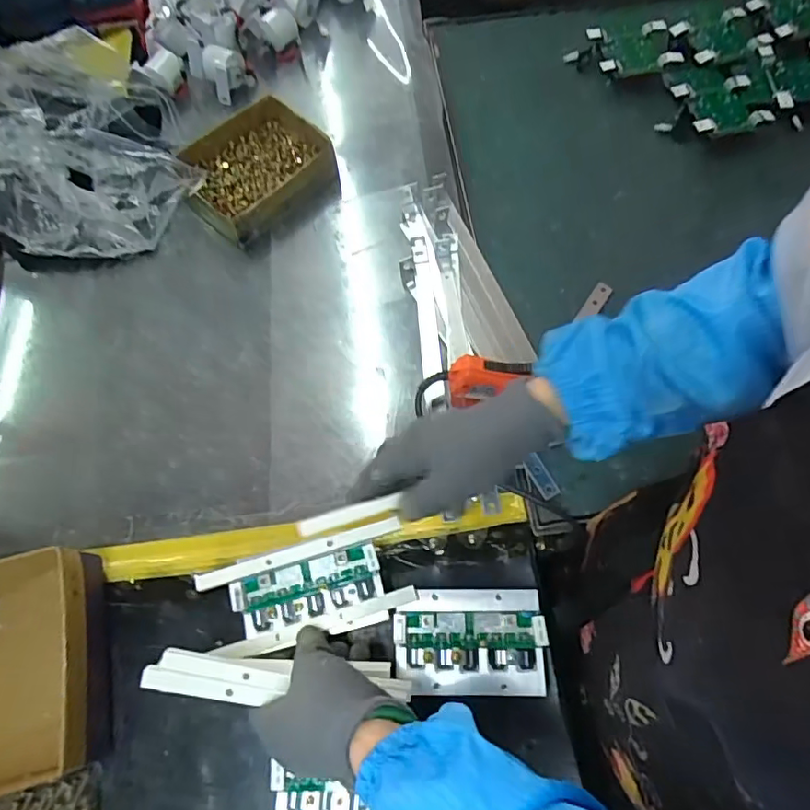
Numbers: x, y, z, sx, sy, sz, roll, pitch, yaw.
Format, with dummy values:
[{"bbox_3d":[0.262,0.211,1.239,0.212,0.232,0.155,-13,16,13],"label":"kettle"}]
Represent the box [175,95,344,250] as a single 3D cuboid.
[{"bbox_3d":[-0.185,-0.289,0.692,0.184,0.047,0.156,-38,71,-13],"label":"box"}]

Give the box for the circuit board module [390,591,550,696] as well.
[{"bbox_3d":[0.053,0.192,0.448,0.119,0.023,0.079,-1,67,2],"label":"circuit board module"}]

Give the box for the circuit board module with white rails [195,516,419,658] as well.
[{"bbox_3d":[-0.083,0.154,0.469,0.168,0.017,0.081,-14,68,-3],"label":"circuit board module with white rails"}]

